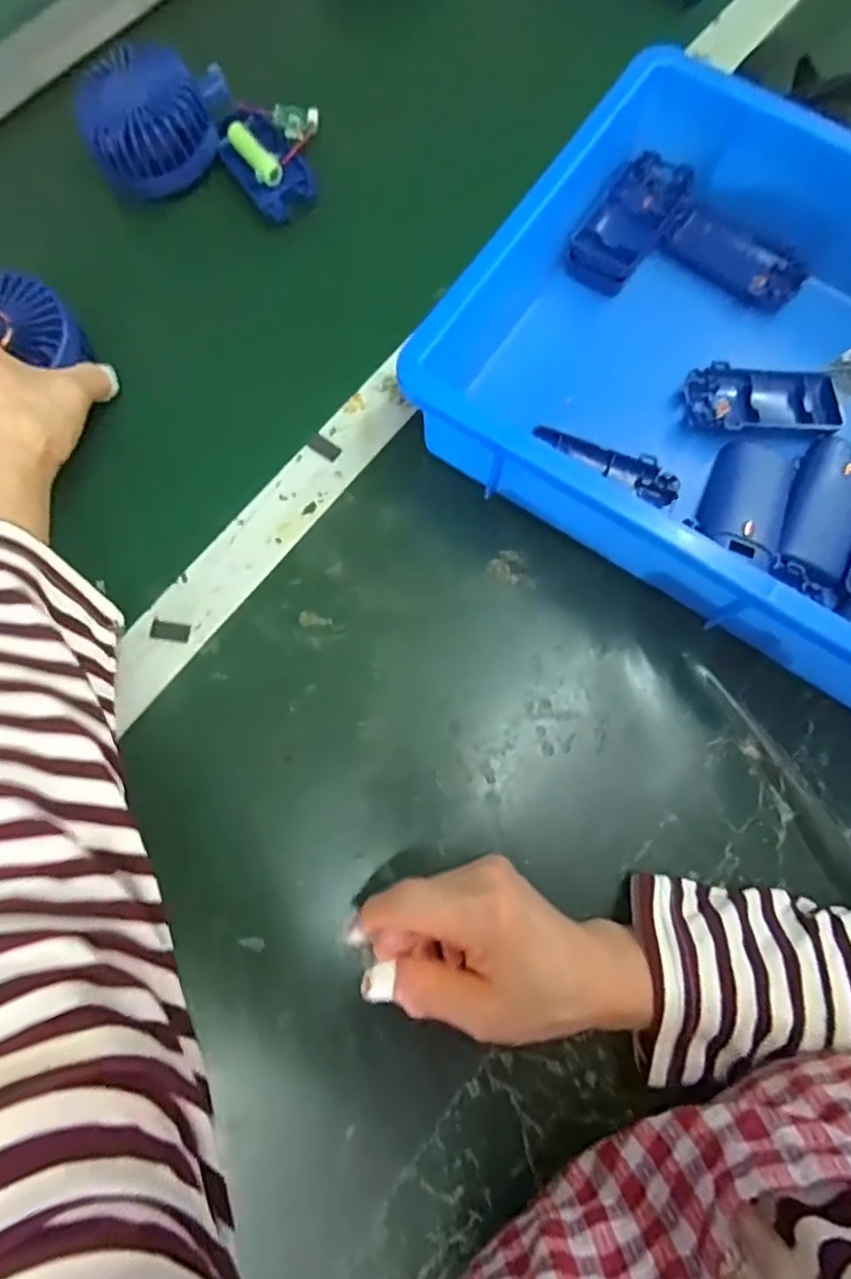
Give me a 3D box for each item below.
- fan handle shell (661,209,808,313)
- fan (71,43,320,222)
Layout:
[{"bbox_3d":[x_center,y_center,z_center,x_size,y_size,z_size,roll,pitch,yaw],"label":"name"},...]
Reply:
[{"bbox_3d":[0.213,-0.261,0.421,0.092,0.014,0.042,36,78,7],"label":"fan handle shell"},{"bbox_3d":[-0.155,-0.354,0.427,0.149,0.048,0.093,2,76,-1],"label":"fan"}]

